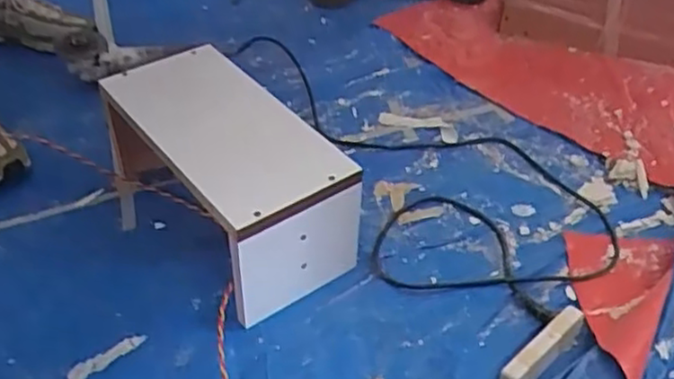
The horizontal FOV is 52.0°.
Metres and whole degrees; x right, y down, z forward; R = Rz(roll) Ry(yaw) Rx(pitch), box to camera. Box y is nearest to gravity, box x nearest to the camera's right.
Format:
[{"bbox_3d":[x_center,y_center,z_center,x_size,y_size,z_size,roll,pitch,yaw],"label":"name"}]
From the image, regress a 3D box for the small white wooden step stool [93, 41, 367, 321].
[{"bbox_3d":[-0.154,-0.026,0.949,0.190,0.185,0.414,-27,50,-28],"label":"small white wooden step stool"}]

